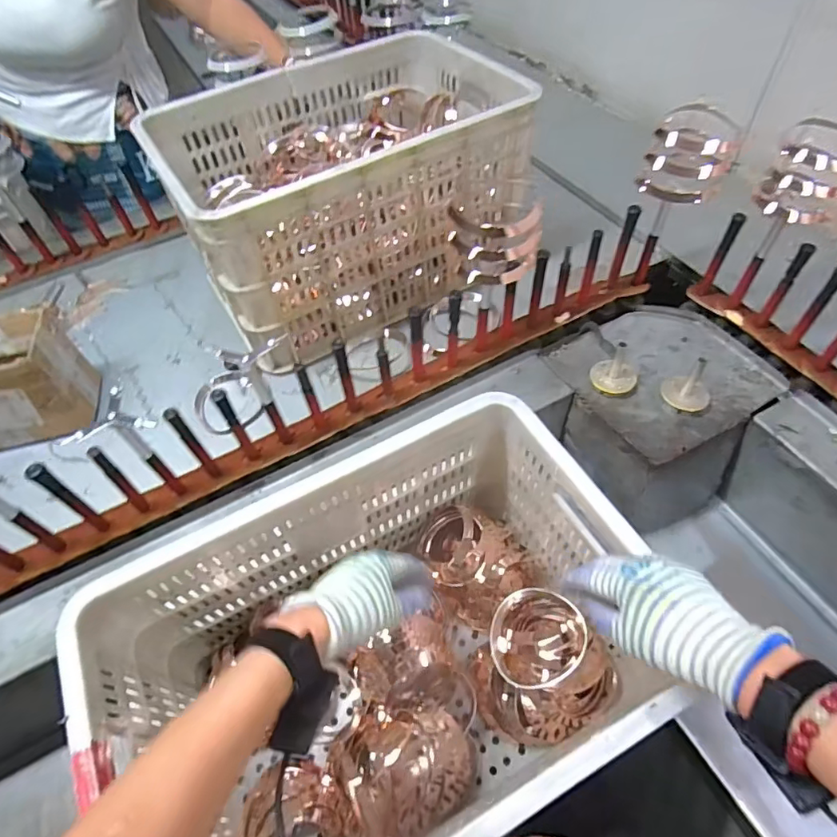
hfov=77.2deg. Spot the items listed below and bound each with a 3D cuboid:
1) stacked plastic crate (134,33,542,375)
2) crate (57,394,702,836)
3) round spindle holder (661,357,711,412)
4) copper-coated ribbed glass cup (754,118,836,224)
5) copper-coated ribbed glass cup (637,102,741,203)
[{"bbox_3d":[-0.116,-0.368,0.867,0.498,0.278,0.347,-28,56,-14],"label":"stacked plastic crate"},{"bbox_3d":[-0.030,0.259,0.592,0.519,0.287,0.346,-27,56,-14],"label":"crate"},{"bbox_3d":[0.376,-0.051,0.721,0.062,0.071,0.057,-3,54,4],"label":"round spindle holder"},{"bbox_3d":[0.491,-0.299,0.651,0.100,0.102,0.080,28,61,23],"label":"copper-coated ribbed glass cup"},{"bbox_3d":[0.366,-0.361,0.719,0.098,0.089,0.080,10,56,13],"label":"copper-coated ribbed glass cup"}]

